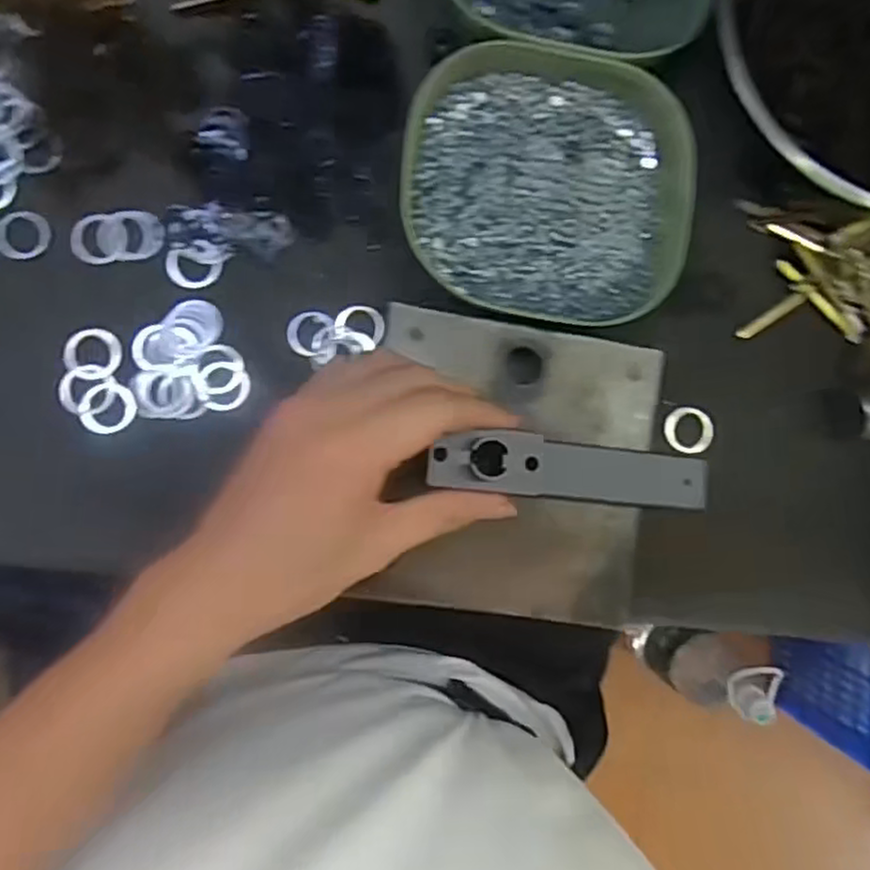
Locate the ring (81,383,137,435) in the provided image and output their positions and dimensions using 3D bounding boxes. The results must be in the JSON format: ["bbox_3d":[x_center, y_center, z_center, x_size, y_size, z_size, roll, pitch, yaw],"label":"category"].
[{"bbox_3d":[-0.167,-0.013,0.366,0.026,0.004,0.026,0,90,-6],"label":"ring"}]

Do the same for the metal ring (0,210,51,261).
[{"bbox_3d":[-0.209,-0.101,0.362,0.027,0.005,0.025,0,90,-6],"label":"metal ring"}]

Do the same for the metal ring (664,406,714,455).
[{"bbox_3d":[0.143,-0.003,0.404,0.027,0.005,0.026,0,90,-6],"label":"metal ring"}]

